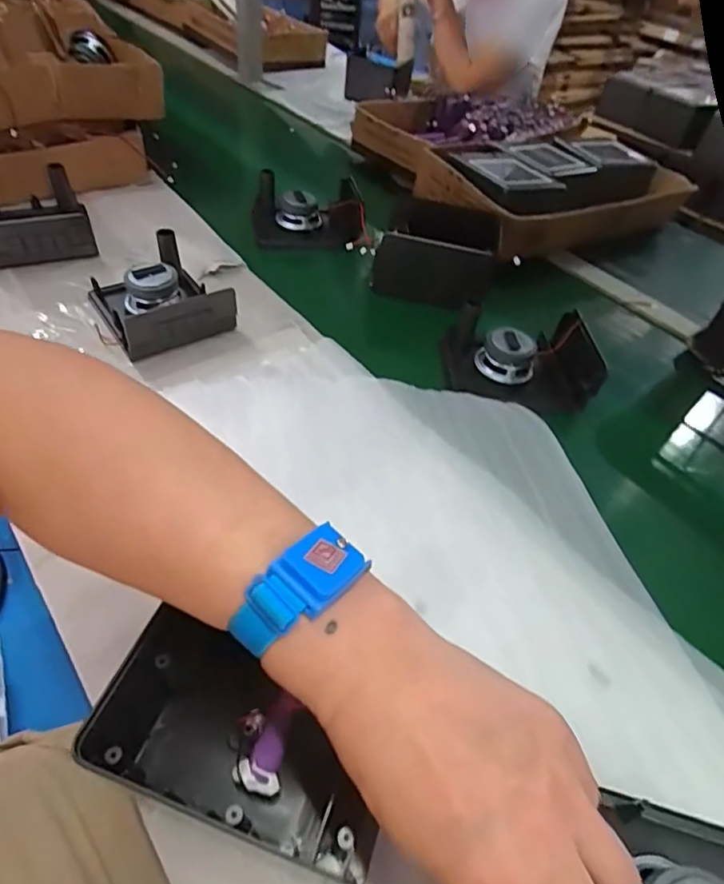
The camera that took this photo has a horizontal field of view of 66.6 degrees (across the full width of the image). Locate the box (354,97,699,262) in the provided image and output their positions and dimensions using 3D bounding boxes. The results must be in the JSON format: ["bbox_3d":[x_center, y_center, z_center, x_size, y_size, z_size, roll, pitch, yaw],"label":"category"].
[{"bbox_3d":[0.254,-0.488,0.943,0.436,0.110,0.487,-17,52,-23],"label":"box"}]

